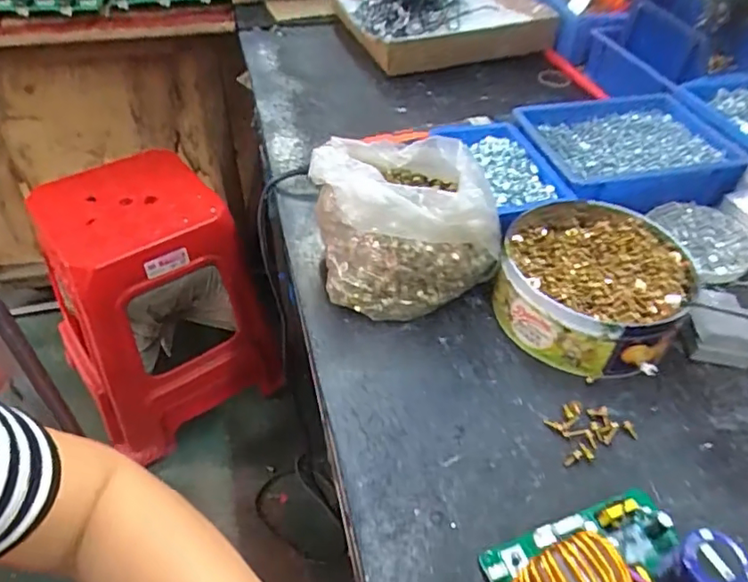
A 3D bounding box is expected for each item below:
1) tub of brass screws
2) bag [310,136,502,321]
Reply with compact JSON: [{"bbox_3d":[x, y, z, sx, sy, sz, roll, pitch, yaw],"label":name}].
[{"bbox_3d":[0.178,-0.006,0.475,0.142,0.060,0.150,0,44,0],"label":"tub of brass screws"},{"bbox_3d":[0.022,-0.062,0.496,0.137,0.106,0.142,-8,45,-10],"label":"bag"}]

